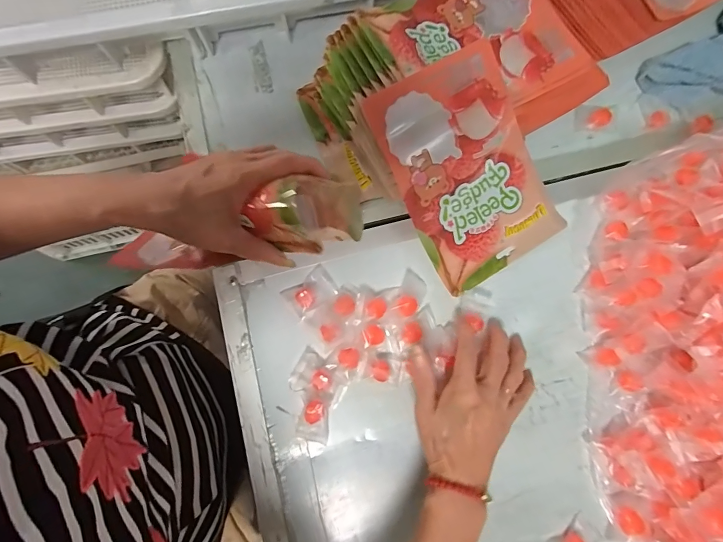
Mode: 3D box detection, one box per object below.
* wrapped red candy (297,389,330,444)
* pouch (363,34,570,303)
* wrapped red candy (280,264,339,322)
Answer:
[{"bbox_3d":[-0.048,0.144,0.369,0.032,0.015,0.050,5,80,1],"label":"wrapped red candy"},{"bbox_3d":[0.111,-0.102,0.383,0.151,0.018,0.211,-32,107,-11],"label":"pouch"},{"bbox_3d":[-0.053,0.022,0.393,0.051,0.014,0.037,-37,82,-6],"label":"wrapped red candy"}]

